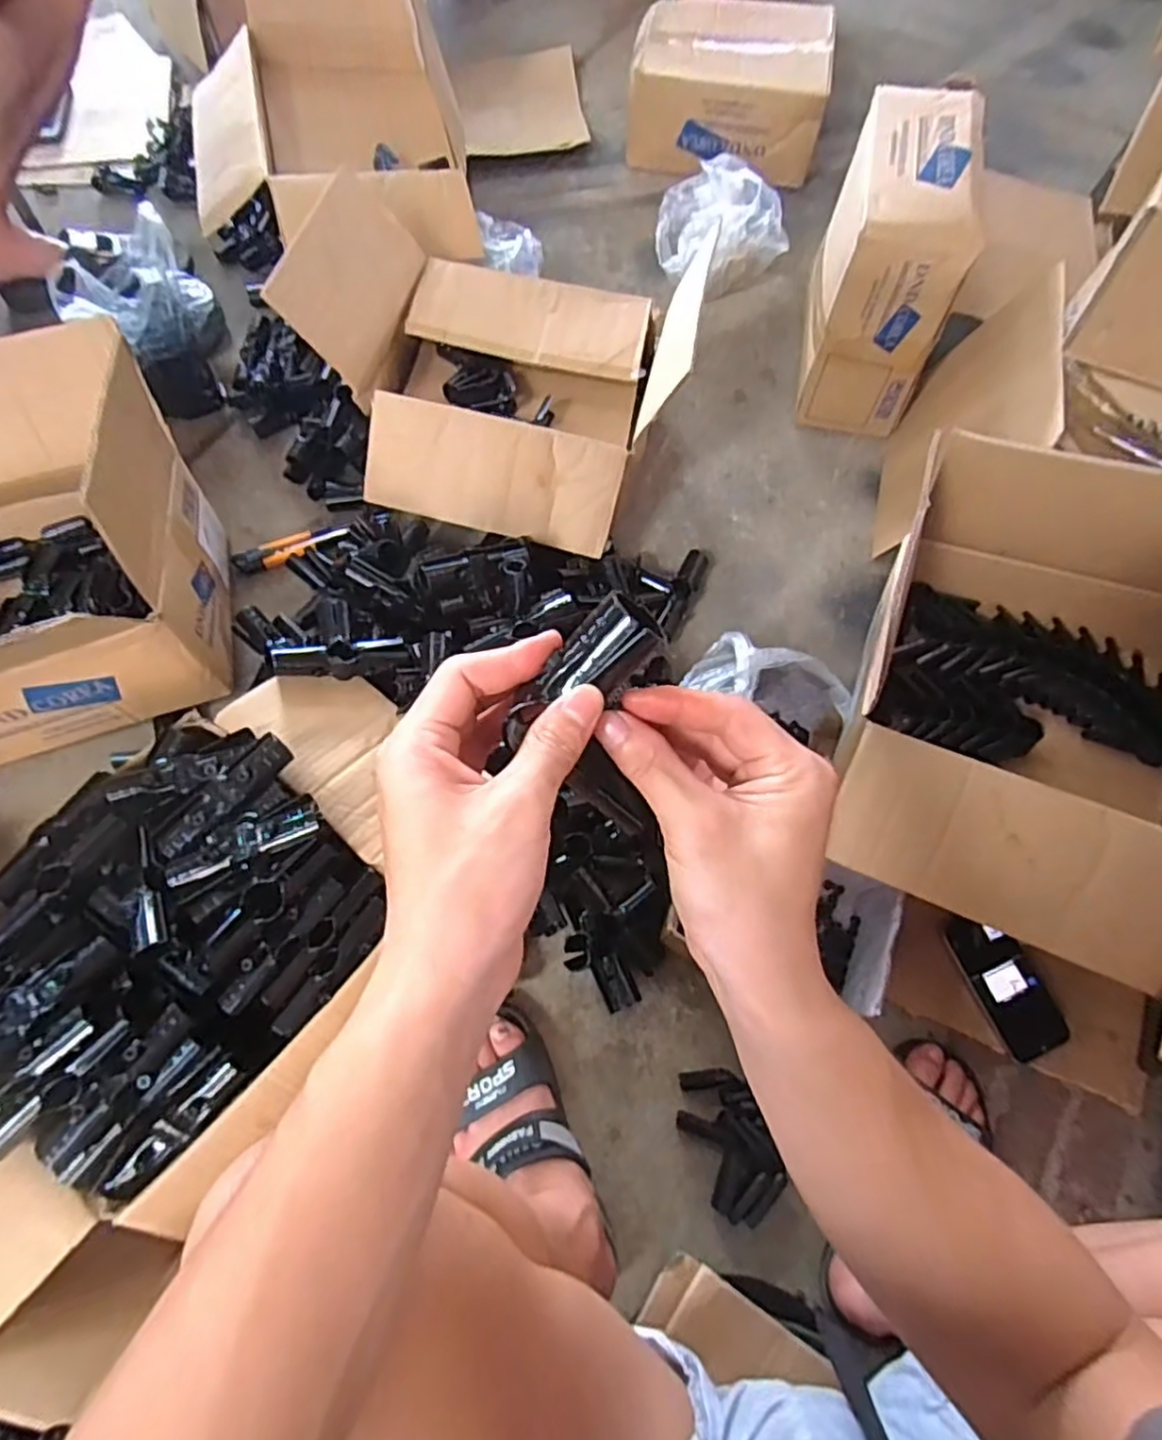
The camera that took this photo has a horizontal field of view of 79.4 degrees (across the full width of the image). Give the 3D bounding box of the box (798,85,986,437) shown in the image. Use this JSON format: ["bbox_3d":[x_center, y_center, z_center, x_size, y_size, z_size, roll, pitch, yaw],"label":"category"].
[{"bbox_3d":[0.416,-0.620,0.970,0.163,0.287,0.330,16,68,4],"label":"box"}]

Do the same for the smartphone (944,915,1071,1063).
[{"bbox_3d":[0.439,0.270,0.720,0.070,0.016,0.144,-21,70,-10],"label":"smartphone"}]

